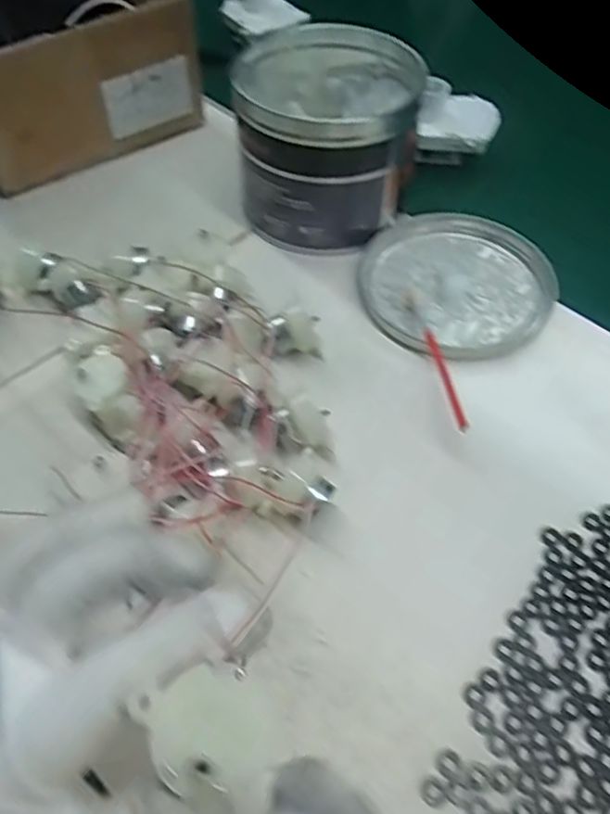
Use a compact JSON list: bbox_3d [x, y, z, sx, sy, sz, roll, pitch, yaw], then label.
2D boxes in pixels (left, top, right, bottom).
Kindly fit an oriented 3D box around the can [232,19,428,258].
[{"bbox_3d":[0.016,-0.194,0.451,0.127,0.107,0.130,0,54,-1],"label":"can"}]

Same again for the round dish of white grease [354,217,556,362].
[{"bbox_3d":[0.105,-0.088,0.432,0.126,0.015,0.124,0,54,-1],"label":"round dish of white grease"}]

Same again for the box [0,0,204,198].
[{"bbox_3d":[-0.222,-0.299,0.521,0.198,0.115,0.214,-30,59,-21],"label":"box"}]

